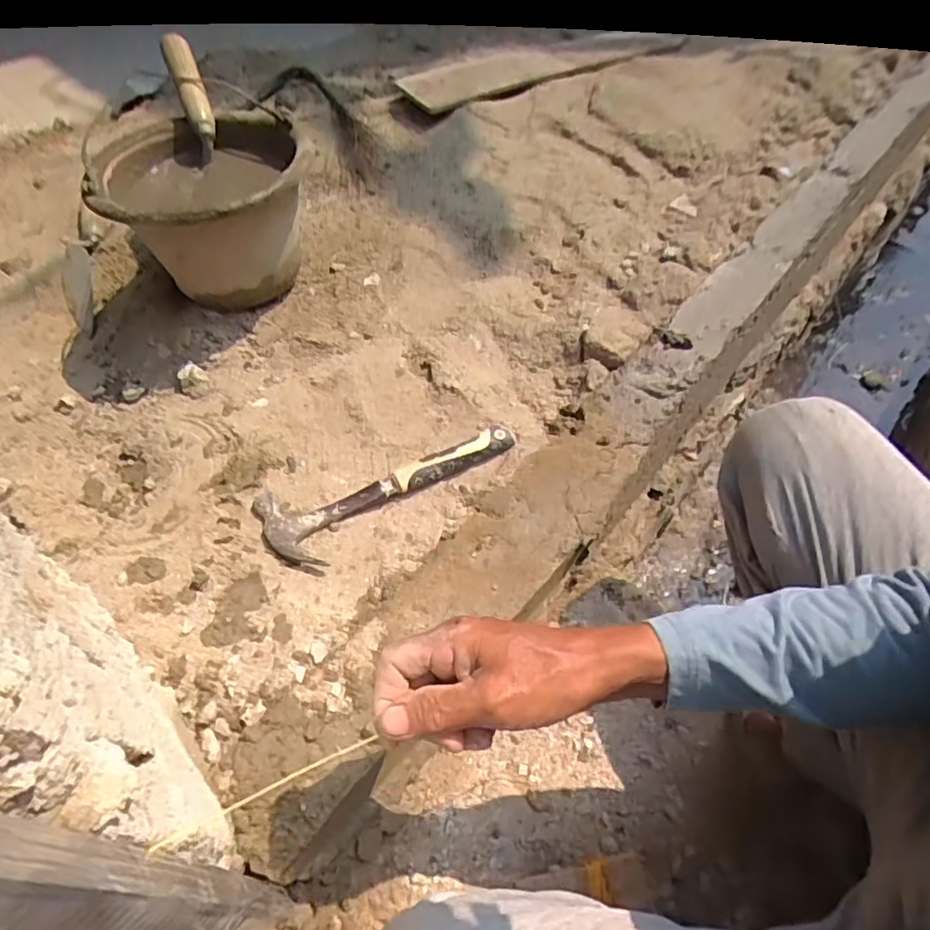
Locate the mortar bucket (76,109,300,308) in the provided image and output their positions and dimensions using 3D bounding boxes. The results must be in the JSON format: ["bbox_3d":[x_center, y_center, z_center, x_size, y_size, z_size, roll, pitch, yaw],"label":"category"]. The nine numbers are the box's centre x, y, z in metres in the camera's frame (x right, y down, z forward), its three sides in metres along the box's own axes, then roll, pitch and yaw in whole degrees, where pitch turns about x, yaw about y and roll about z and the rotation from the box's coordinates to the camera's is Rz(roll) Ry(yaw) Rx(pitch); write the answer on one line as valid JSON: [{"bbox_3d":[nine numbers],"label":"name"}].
[{"bbox_3d":[-0.316,-0.312,0.768,0.230,0.176,0.261,-15,54,-10],"label":"mortar bucket"}]

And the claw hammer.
[{"bbox_3d":[-0.075,0.025,0.649,0.287,0.024,0.086,-20,56,-14],"label":"claw hammer"}]

